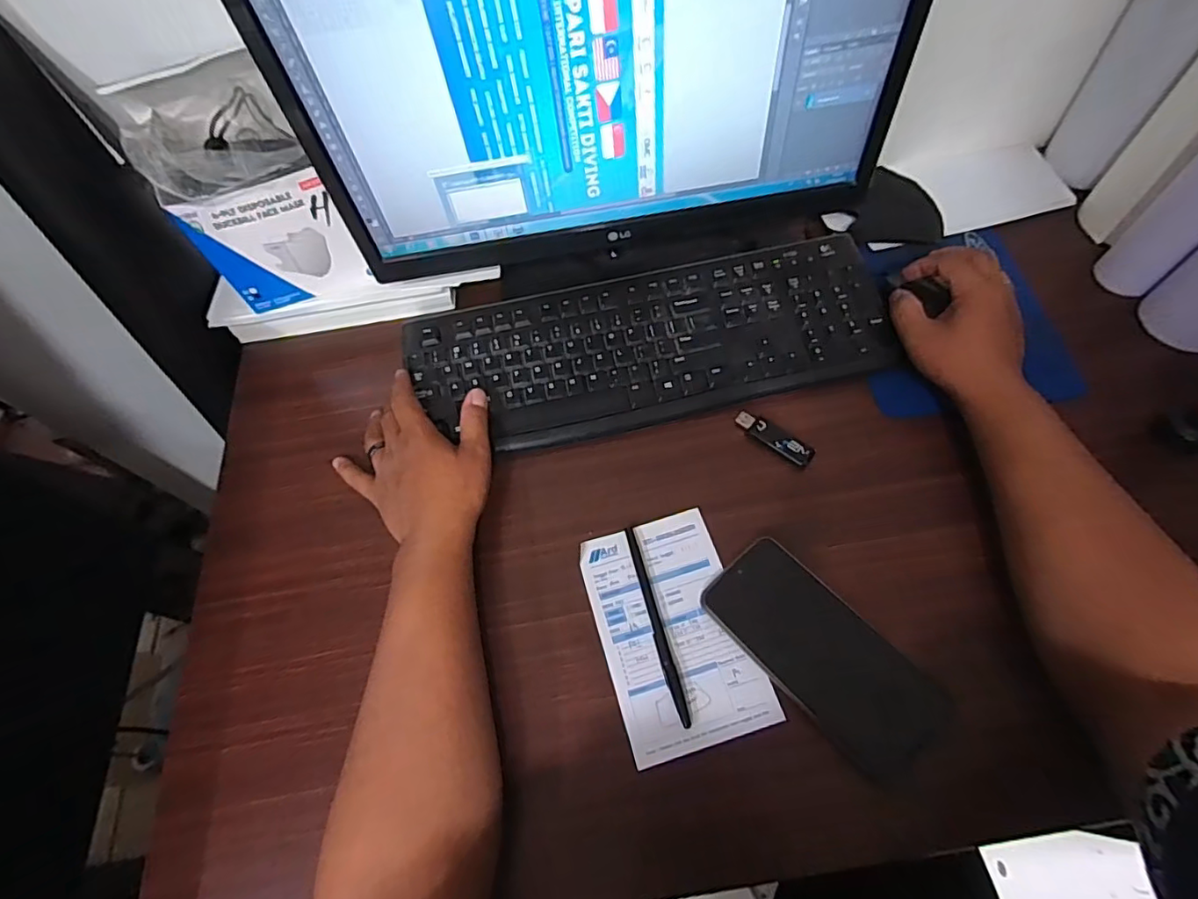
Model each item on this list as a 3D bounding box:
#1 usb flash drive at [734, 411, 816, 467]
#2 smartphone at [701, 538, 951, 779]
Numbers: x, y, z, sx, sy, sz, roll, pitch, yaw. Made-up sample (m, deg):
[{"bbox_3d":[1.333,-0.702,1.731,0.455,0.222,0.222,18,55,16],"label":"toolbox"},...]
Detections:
[{"bbox_3d":[0.149,-0.012,0.476,0.070,0.010,0.021,34,70,19],"label":"usb flash drive"},{"bbox_3d":[0.156,0.142,0.396,0.076,0.008,0.165,-42,74,-14],"label":"smartphone"}]

